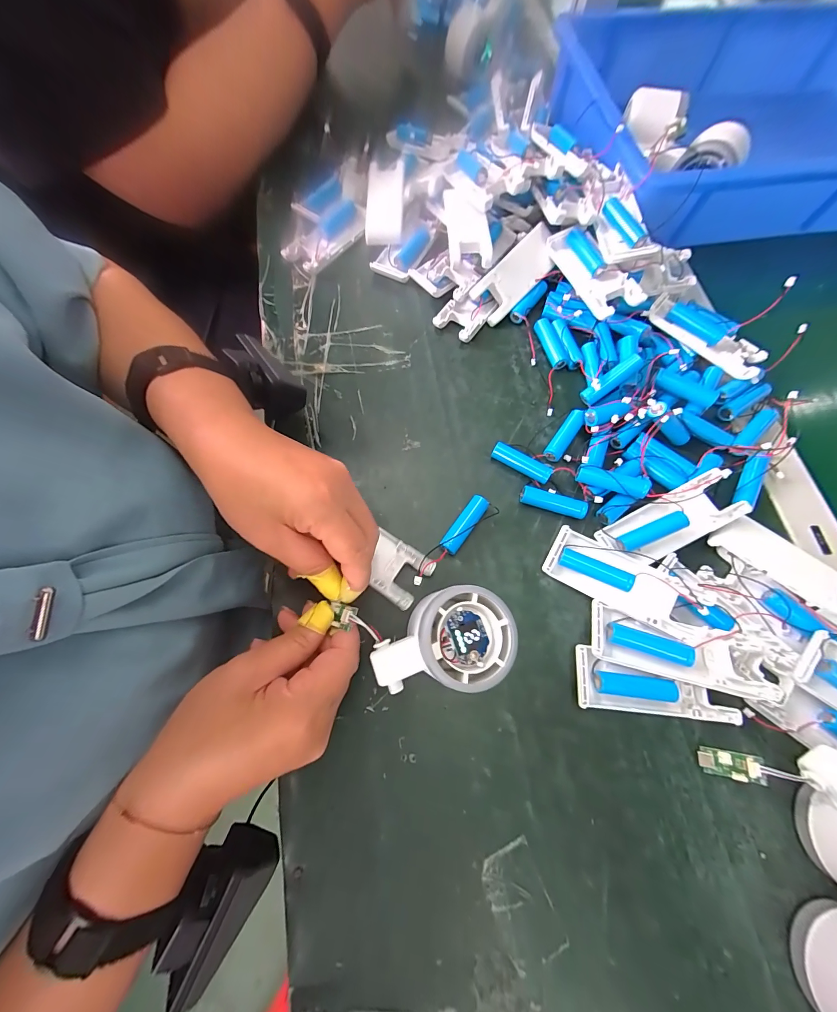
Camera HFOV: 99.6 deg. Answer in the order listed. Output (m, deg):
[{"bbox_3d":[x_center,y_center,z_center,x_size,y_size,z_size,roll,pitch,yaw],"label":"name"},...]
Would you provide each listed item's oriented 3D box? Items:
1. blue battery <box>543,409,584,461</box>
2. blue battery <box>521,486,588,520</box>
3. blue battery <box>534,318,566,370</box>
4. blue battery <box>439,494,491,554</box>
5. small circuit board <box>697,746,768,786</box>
[{"bbox_3d":[0.125,-0.059,0.301,0.015,0.013,0.048,35,75,11],"label":"blue battery"},{"bbox_3d":[0.108,-0.003,0.285,0.051,0.011,0.014,19,73,6],"label":"blue battery"},{"bbox_3d":[0.125,-0.154,0.335,0.015,0.011,0.052,-18,72,-6],"label":"blue battery"},{"bbox_3d":[0.036,0.015,0.277,0.015,0.015,0.051,34,75,11],"label":"blue battery"},{"bbox_3d":[0.197,0.164,0.224,0.032,0.004,0.016,-12,70,36],"label":"small circuit board"}]

